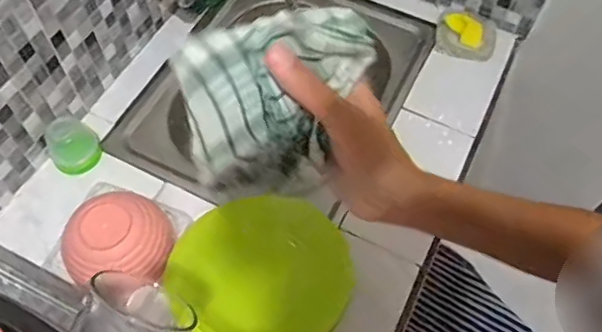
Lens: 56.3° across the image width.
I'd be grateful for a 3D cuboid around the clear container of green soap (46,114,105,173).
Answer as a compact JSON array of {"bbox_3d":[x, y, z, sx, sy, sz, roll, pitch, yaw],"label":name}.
[{"bbox_3d":[-0.342,-0.031,0.848,0.070,0.073,0.060,-32,65,-18],"label":"clear container of green soap"}]

